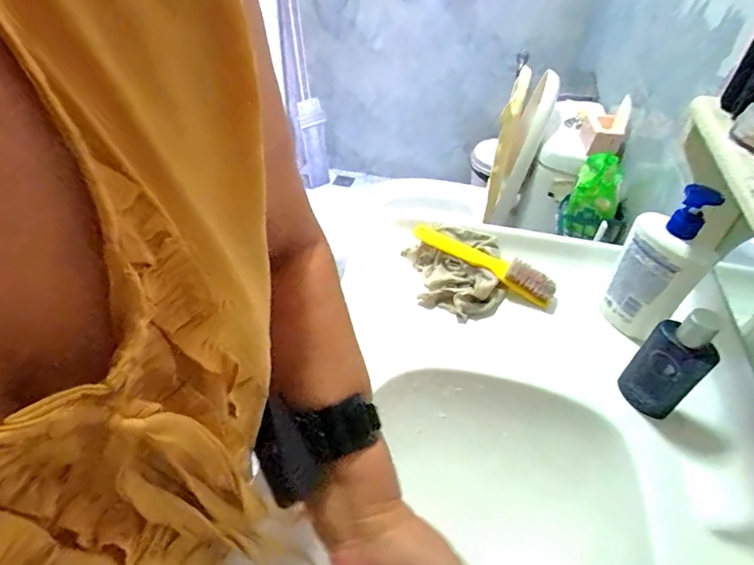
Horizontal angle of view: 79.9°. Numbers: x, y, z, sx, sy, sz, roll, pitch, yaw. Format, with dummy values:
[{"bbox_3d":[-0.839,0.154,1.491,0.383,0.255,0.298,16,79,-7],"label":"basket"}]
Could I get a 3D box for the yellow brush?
[{"bbox_3d":[0.145,-0.032,0.618,0.203,0.031,0.034,26,50,22],"label":"yellow brush"}]

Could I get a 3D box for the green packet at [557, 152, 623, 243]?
[{"bbox_3d":[0.434,-0.169,0.919,0.054,0.160,0.150,-11,47,-13],"label":"green packet"}]

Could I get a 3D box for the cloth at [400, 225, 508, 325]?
[{"bbox_3d":[0.110,-0.014,0.618,0.128,0.034,0.150,-2,45,-5],"label":"cloth"}]

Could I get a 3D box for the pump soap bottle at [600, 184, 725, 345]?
[{"bbox_3d":[0.329,-0.024,0.513,0.059,0.191,0.088,-12,47,-14],"label":"pump soap bottle"}]

